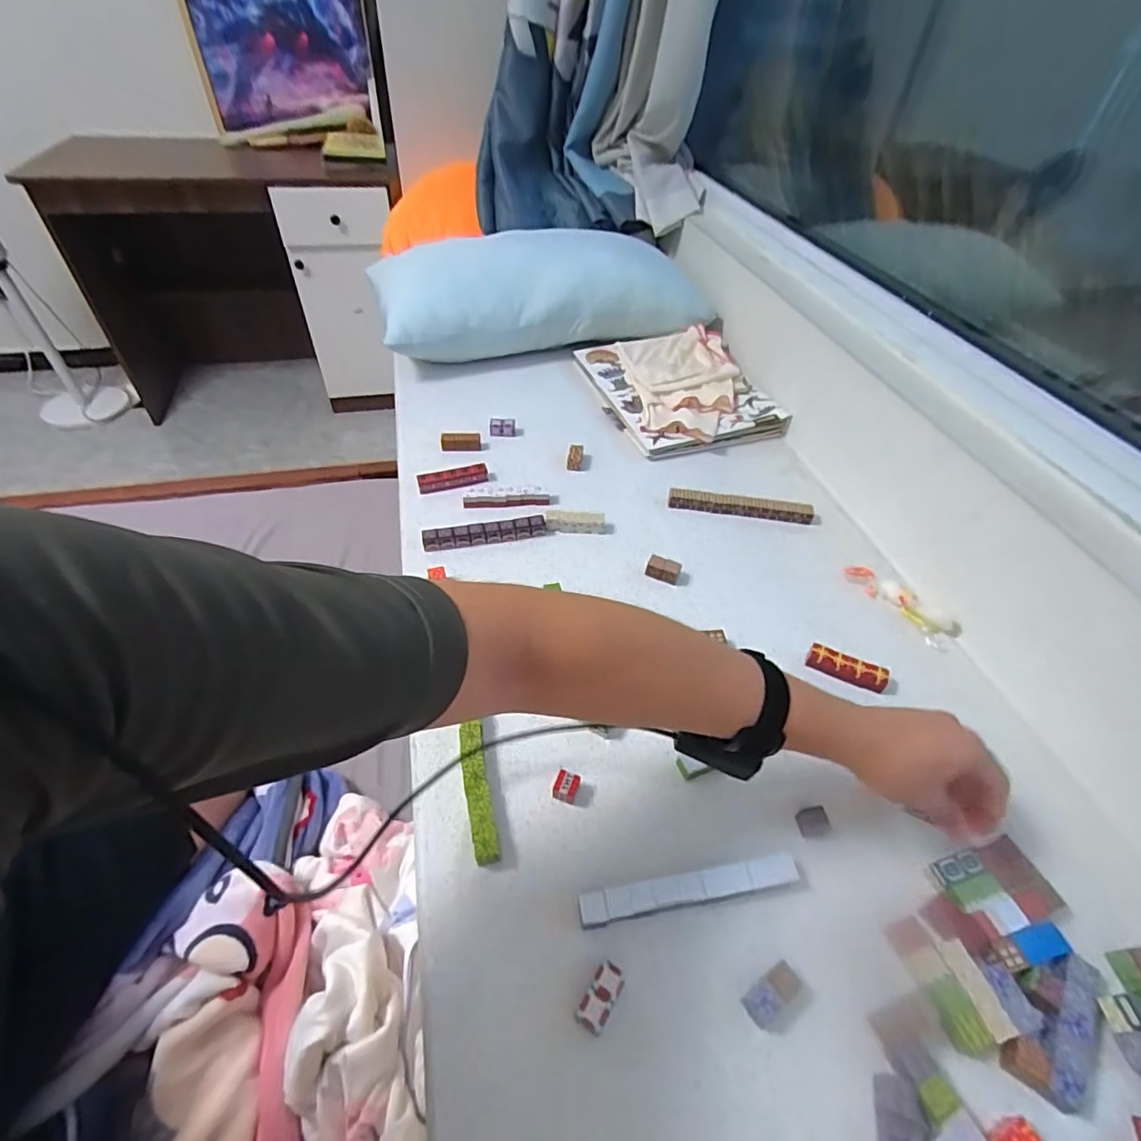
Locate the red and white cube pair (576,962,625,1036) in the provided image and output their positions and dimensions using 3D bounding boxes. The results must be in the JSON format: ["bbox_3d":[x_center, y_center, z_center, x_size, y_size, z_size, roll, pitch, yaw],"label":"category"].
[{"bbox_3d":[0.023,0.308,0.409,0.022,0.016,0.041,27,50,22],"label":"red and white cube pair"}]

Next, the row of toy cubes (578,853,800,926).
[{"bbox_3d":[0.099,0.260,0.463,0.183,0.019,0.022,-7,46,-9],"label":"row of toy cubes"}]

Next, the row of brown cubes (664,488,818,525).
[{"bbox_3d":[0.241,-0.092,0.803,0.198,0.020,0.029,8,46,5],"label":"row of brown cubes"}]

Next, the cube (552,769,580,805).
[{"bbox_3d":[-0.004,0.198,0.516,0.021,0.025,0.021,14,47,11],"label":"cube"}]

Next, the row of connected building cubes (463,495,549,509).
[{"bbox_3d":[-0.092,-0.102,0.818,0.122,0.011,0.012,-1,46,-4],"label":"row of connected building cubes"}]

